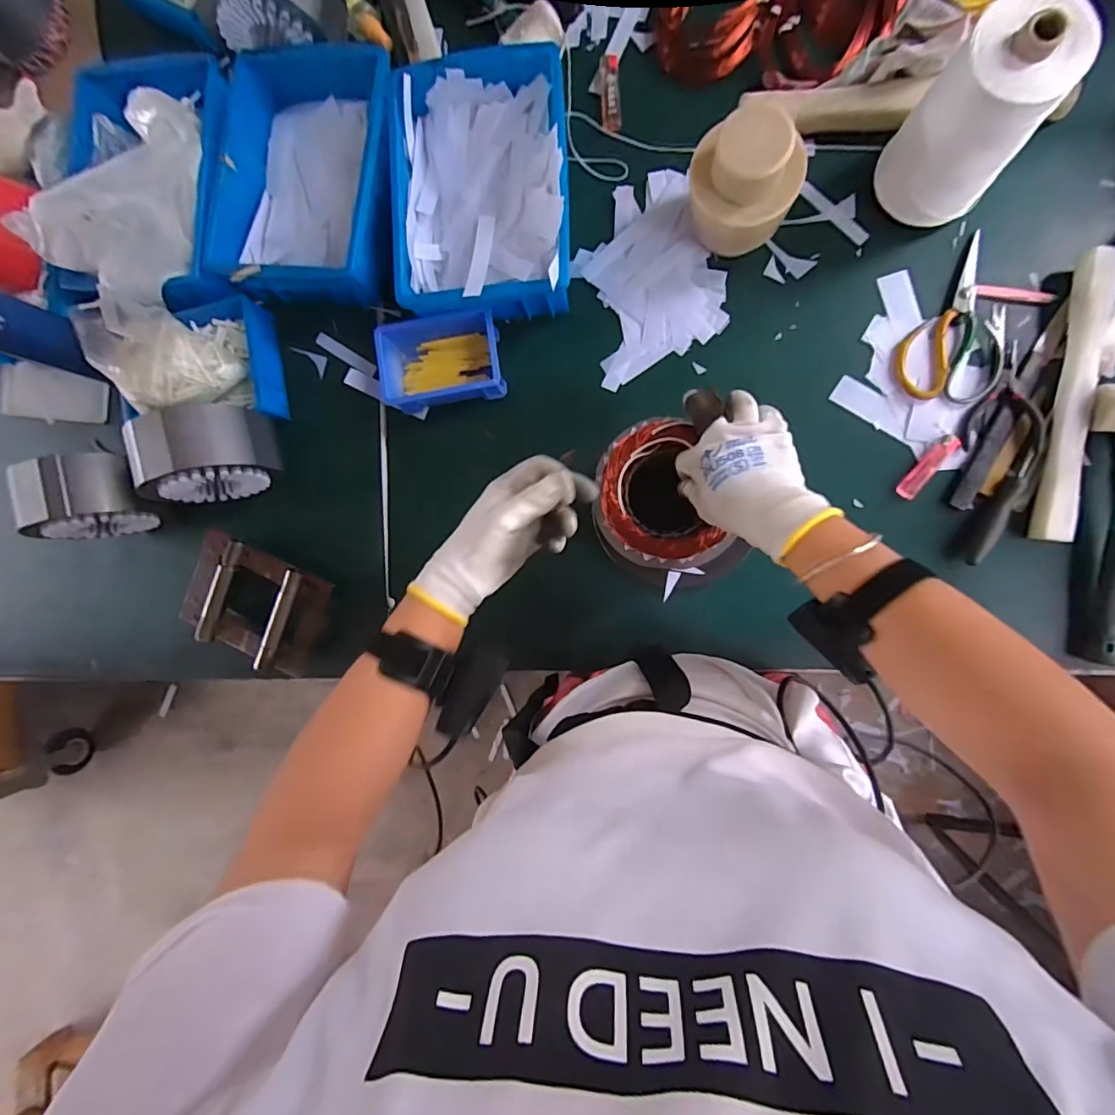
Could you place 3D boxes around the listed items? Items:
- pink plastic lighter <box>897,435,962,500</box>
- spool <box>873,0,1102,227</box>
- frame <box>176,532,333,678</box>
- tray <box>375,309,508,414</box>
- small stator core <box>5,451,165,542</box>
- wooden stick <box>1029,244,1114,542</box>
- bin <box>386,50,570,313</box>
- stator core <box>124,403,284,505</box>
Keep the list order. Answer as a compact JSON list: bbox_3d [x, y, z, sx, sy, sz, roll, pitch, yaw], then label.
[{"bbox_3d":[0.415,-0.101,0.572,0.020,0.010,0.080,39,97,6],"label":"pink plastic lighter"},{"bbox_3d":[0.391,-0.411,0.488,0.102,0.169,0.096,0,91,9],"label":"spool"},{"bbox_3d":[-0.400,0.058,0.661,0.194,0.031,0.135,24,95,8],"label":"frame"},{"bbox_3d":[-0.139,-0.243,0.634,0.145,0.061,0.101,-7,90,9],"label":"tray"},{"bbox_3d":[-0.575,-0.074,0.634,0.146,0.120,0.094,-8,90,9],"label":"small stator core"},{"bbox_3d":[0.540,-0.164,0.533,0.034,0.033,0.292,7,92,9],"label":"wooden stick"},{"bbox_3d":[-0.087,-0.426,0.604,0.206,0.089,0.284,-2,91,9],"label":"bin"},{"bbox_3d":[-0.421,-0.119,0.613,0.149,0.126,0.082,-18,88,9],"label":"stator core"}]

